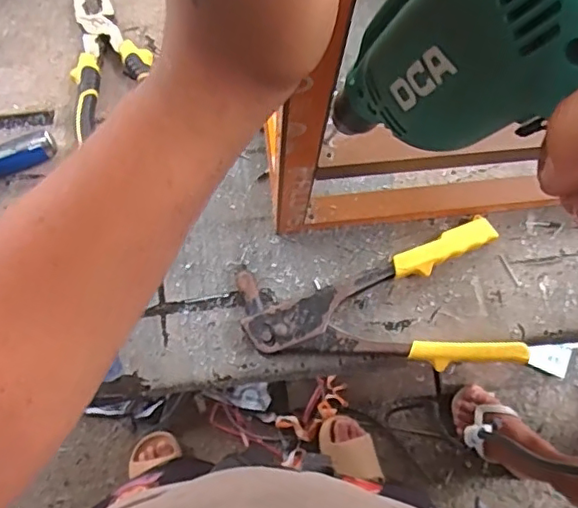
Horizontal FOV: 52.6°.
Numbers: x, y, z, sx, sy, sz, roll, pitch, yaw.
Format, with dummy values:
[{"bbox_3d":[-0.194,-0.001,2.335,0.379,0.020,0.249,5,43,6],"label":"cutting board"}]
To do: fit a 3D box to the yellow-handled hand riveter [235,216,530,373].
[{"bbox_3d":[0.081,0.053,0.520,0.233,0.030,0.126,-11,74,-4],"label":"yellow-handled hand riveter"}]

